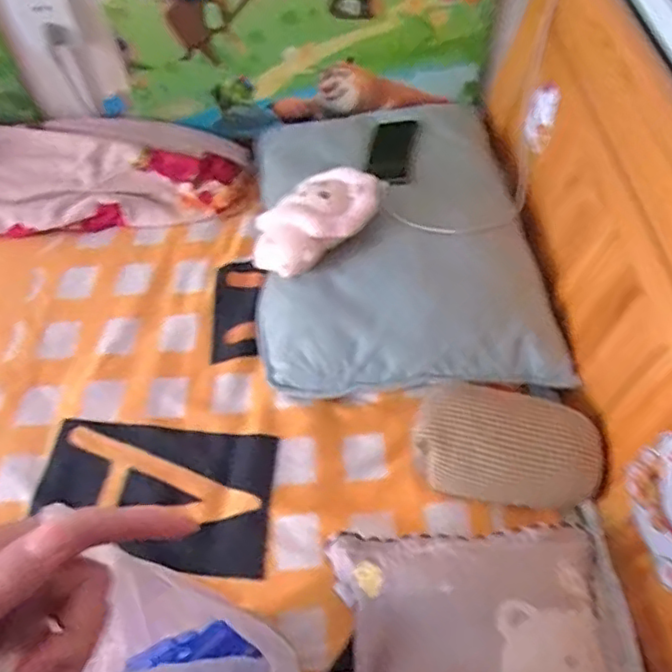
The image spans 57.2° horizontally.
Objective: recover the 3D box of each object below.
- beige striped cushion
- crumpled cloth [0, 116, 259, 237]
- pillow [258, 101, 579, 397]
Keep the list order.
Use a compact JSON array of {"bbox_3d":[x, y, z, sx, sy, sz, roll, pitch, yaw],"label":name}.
[{"bbox_3d":[0.214,0.135,0.771,0.224,0.092,0.135,10,56,11],"label":"beige striped cushion"},{"bbox_3d":[-0.455,-0.292,1.092,0.580,0.073,0.229,-1,55,3],"label":"crumpled cloth"},{"bbox_3d":[0.085,-0.174,0.963,0.403,0.136,0.563,-5,55,0],"label":"pillow"}]

